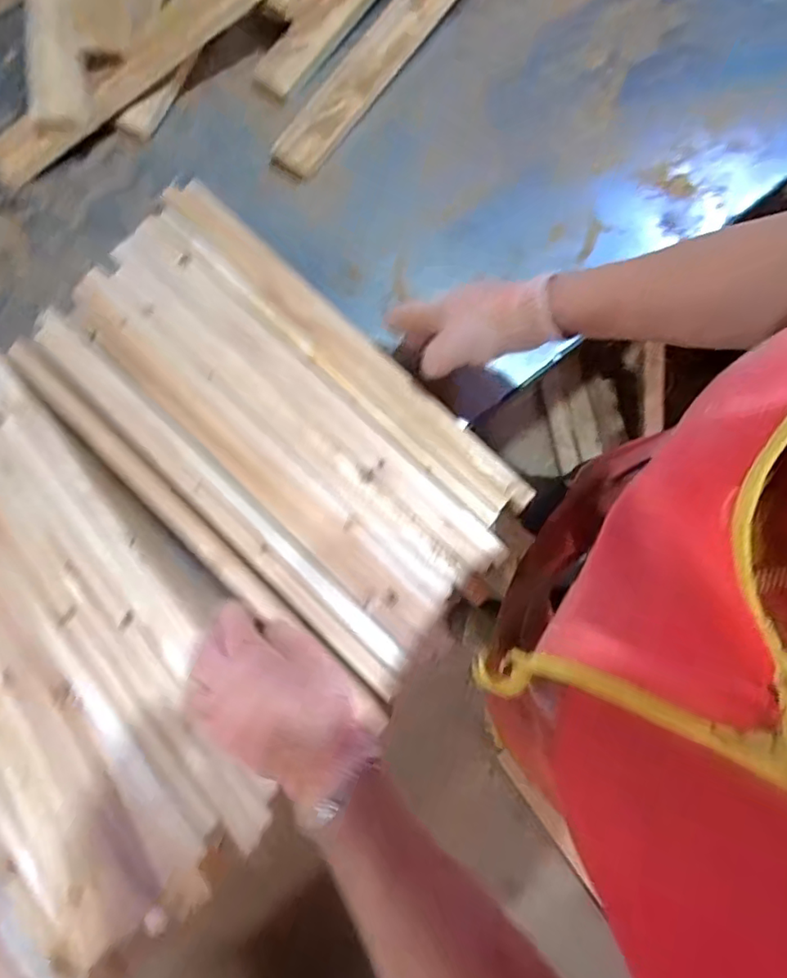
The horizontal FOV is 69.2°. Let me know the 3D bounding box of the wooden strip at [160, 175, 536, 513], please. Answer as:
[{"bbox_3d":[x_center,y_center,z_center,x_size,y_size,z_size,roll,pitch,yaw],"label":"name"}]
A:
[{"bbox_3d":[-0.048,-0.154,0.581,0.480,0.020,0.048,43,81,8],"label":"wooden strip"}]

